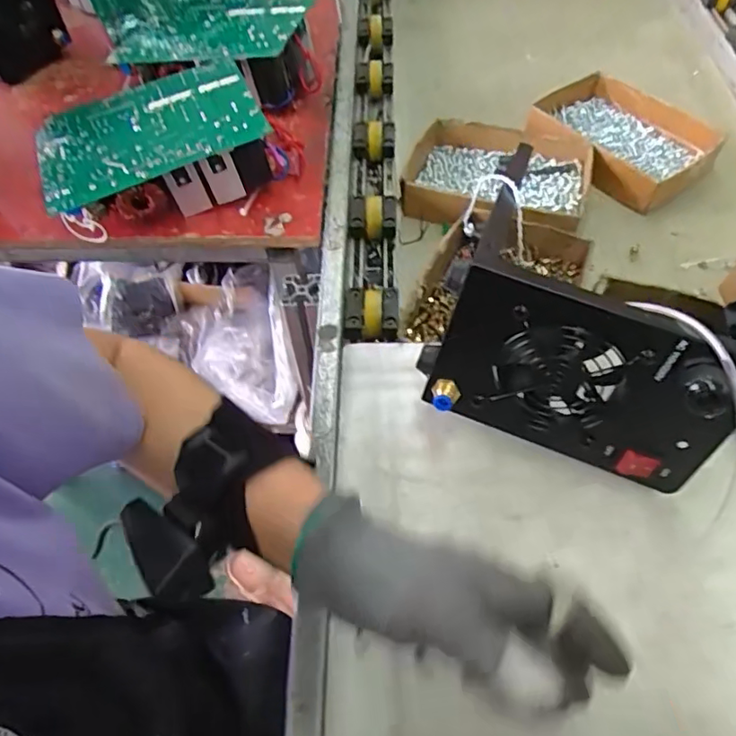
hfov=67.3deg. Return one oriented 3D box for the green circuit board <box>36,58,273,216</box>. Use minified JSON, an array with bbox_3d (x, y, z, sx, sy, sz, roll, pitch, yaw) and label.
[{"bbox_3d":[-0.235,-0.257,0.588,0.225,0.013,0.178,-24,57,-6],"label":"green circuit board"}]

